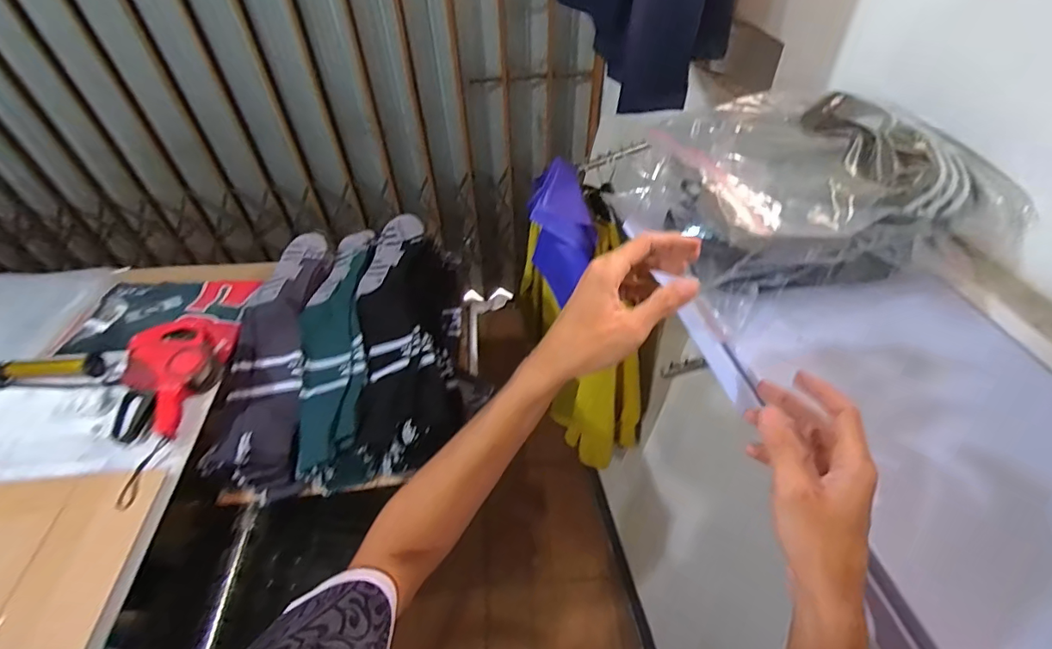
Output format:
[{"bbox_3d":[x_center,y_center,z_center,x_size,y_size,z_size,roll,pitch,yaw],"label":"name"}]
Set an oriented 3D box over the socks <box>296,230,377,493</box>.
[{"bbox_3d":[-0.361,0.031,0.945,0.126,0.103,0.514,-8,48,-5],"label":"socks"}]

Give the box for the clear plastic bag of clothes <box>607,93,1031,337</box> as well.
[{"bbox_3d":[0.345,-0.164,0.604,0.353,0.142,0.270,-15,49,-12],"label":"clear plastic bag of clothes"}]

